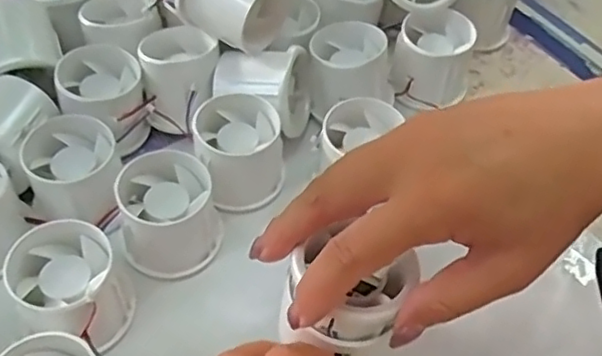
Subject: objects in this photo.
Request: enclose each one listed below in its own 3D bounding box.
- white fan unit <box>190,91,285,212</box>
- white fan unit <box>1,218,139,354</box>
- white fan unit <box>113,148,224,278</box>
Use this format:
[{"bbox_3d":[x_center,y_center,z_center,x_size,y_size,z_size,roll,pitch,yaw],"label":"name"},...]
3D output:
[{"bbox_3d":[-0.037,-0.015,0.383,0.052,0.050,0.053,2,51,-3],"label":"white fan unit"},{"bbox_3d":[-0.115,0.056,0.319,0.052,0.052,0.055,2,51,-3],"label":"white fan unit"},{"bbox_3d":[-0.074,0.020,0.353,0.054,0.051,0.053,2,51,-3],"label":"white fan unit"}]

